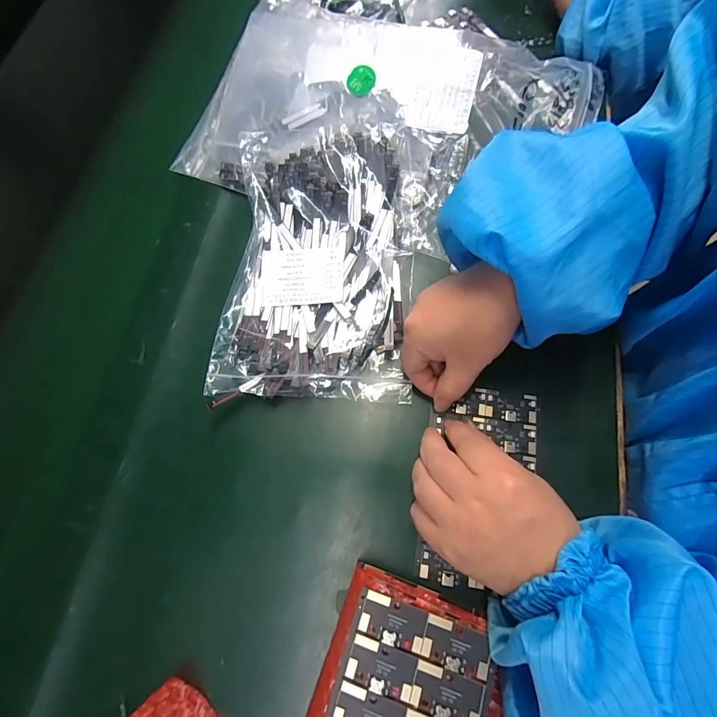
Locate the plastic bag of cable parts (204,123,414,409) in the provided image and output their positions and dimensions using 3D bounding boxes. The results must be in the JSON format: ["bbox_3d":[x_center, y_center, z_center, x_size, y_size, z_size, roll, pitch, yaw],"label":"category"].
[{"bbox_3d":[-0.033,-0.083,0.298,0.148,0.042,0.229,3,71,2],"label":"plastic bag of cable parts"}]

